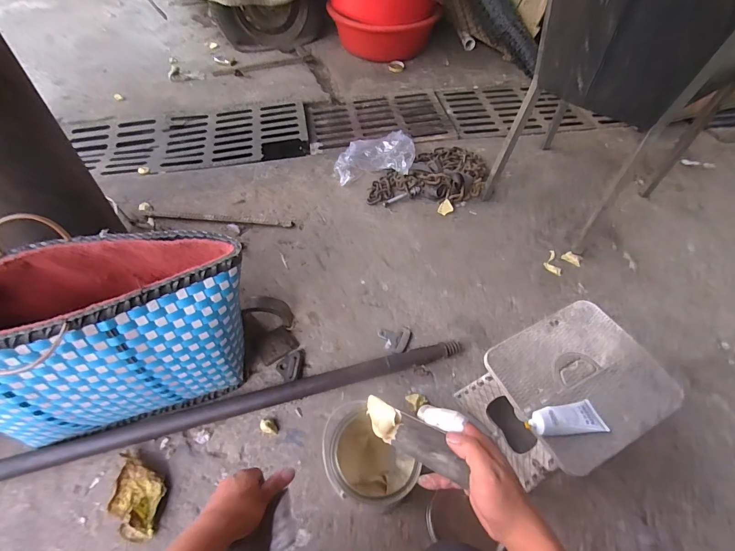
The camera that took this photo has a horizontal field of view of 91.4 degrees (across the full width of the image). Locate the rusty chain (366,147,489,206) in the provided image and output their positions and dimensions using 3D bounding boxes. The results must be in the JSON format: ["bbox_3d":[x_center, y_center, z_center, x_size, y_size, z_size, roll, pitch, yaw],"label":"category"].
[{"bbox_3d":[0.222,-0.377,1.267,0.422,0.094,0.319,1,53,1],"label":"rusty chain"}]

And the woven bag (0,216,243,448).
[{"bbox_3d":[-0.517,0.112,0.688,0.590,0.307,0.246,-18,56,-12],"label":"woven bag"}]

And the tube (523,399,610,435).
[{"bbox_3d":[0.315,0.229,0.565,0.125,0.034,0.047,-10,55,-7],"label":"tube"}]

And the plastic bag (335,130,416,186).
[{"bbox_3d":[0.033,-0.448,1.322,0.274,0.082,0.318,7,53,5],"label":"plastic bag"}]

